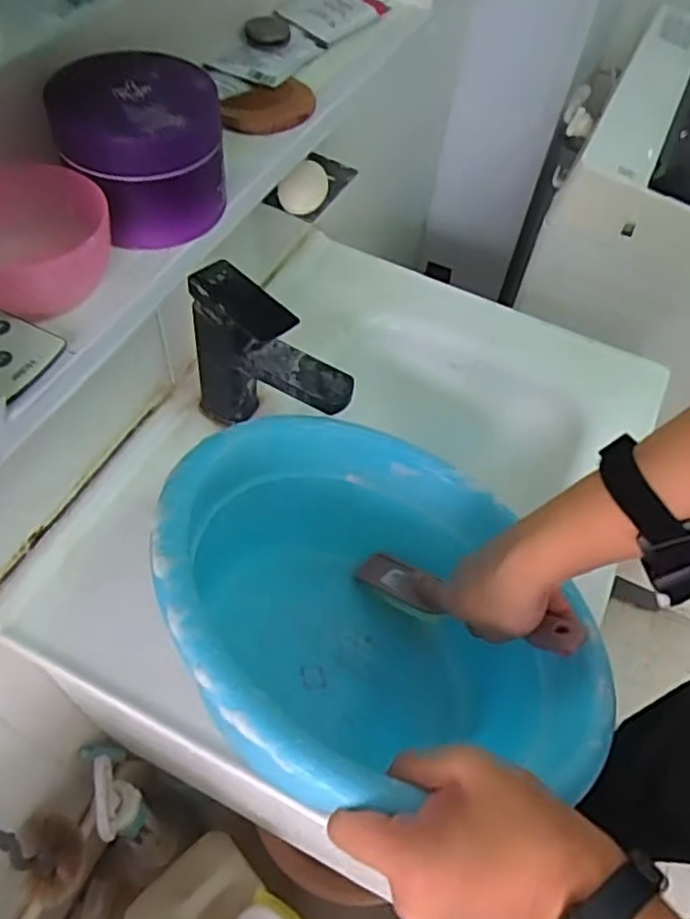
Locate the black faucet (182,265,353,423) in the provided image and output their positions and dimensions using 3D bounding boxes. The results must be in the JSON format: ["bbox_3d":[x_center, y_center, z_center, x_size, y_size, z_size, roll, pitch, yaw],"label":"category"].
[{"bbox_3d":[-0.068,-0.078,0.618,0.149,0.170,0.049,29,57,15],"label":"black faucet"}]

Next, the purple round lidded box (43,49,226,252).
[{"bbox_3d":[-0.113,-0.175,0.378,0.084,0.076,0.077,-10,57,-12],"label":"purple round lidded box"}]

